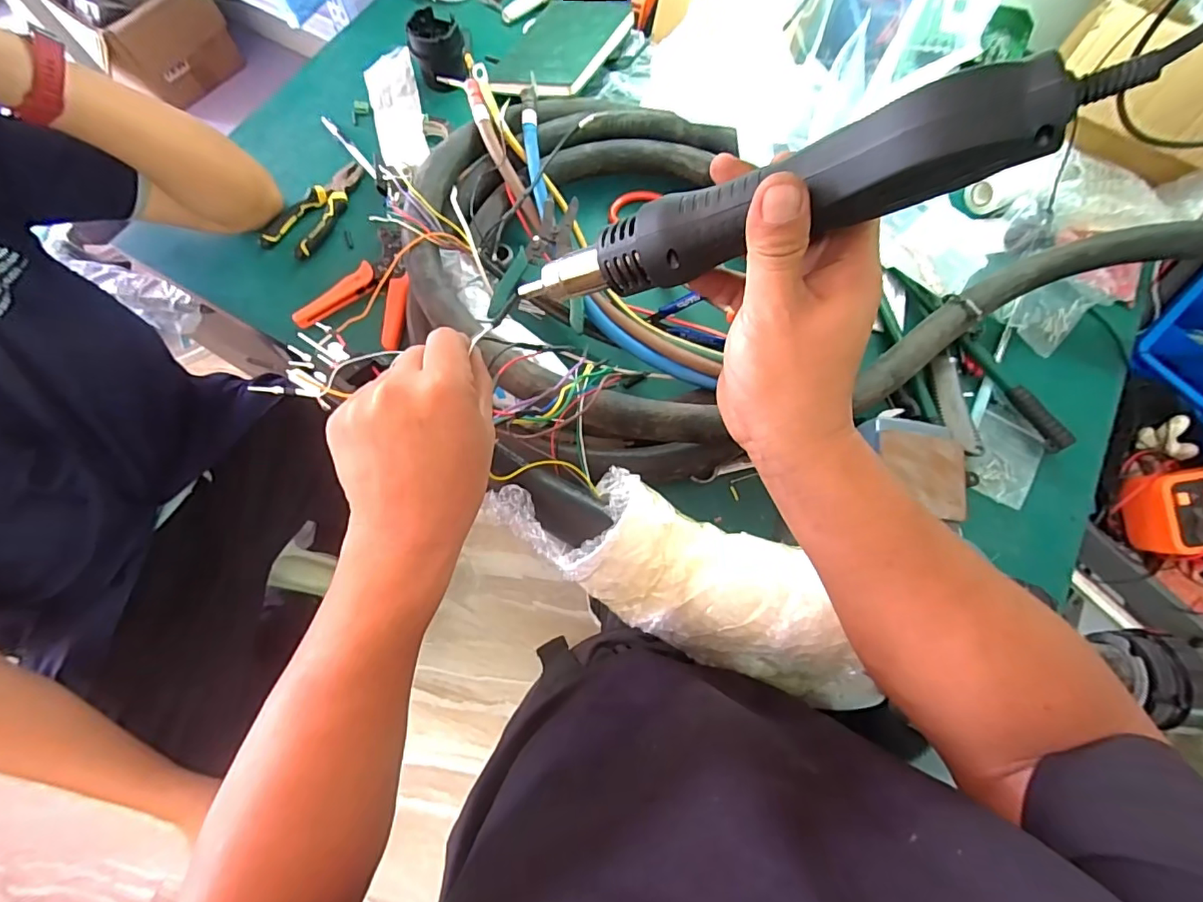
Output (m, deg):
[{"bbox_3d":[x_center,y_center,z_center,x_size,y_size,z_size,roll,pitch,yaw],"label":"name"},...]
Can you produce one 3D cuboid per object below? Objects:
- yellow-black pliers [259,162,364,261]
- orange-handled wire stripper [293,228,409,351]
[{"bbox_3d":[-0.377,-0.324,0.692,0.065,0.018,0.154,20,72,5],"label":"yellow-black pliers"},{"bbox_3d":[-0.283,-0.206,0.651,0.126,0.017,0.157,16,72,3],"label":"orange-handled wire stripper"}]

